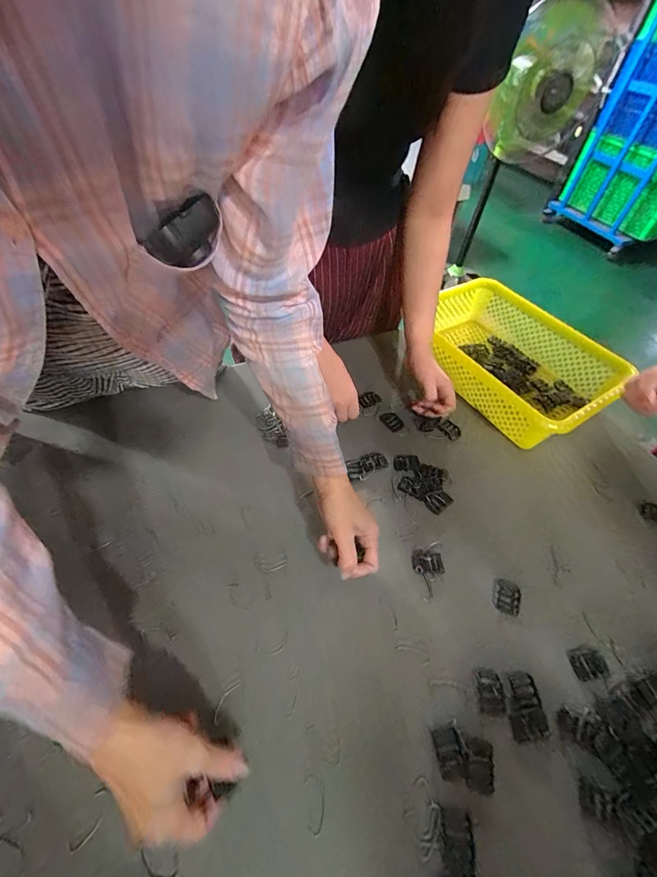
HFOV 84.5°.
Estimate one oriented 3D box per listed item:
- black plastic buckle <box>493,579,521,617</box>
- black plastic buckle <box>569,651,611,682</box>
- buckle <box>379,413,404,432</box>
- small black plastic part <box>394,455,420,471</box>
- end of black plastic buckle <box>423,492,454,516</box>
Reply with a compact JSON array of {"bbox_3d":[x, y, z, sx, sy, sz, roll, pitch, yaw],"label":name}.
[{"bbox_3d":[0.220,0.195,0.444,0.030,0.004,0.039,21,53,11],"label":"black plastic buckle"},{"bbox_3d":[0.291,0.253,0.403,0.041,0.004,0.027,-3,52,-8],"label":"black plastic buckle"},{"bbox_3d":[0.106,-0.029,0.608,0.025,0.005,0.042,-28,59,-24],"label":"buckle"},{"bbox_3d":[0.119,0.037,0.557,0.039,0.005,0.027,-3,52,-8],"label":"small black plastic part"},{"bbox_3d":[0.156,0.090,0.517,0.038,0.005,0.030,-29,60,-25],"label":"end of black plastic buckle"}]

